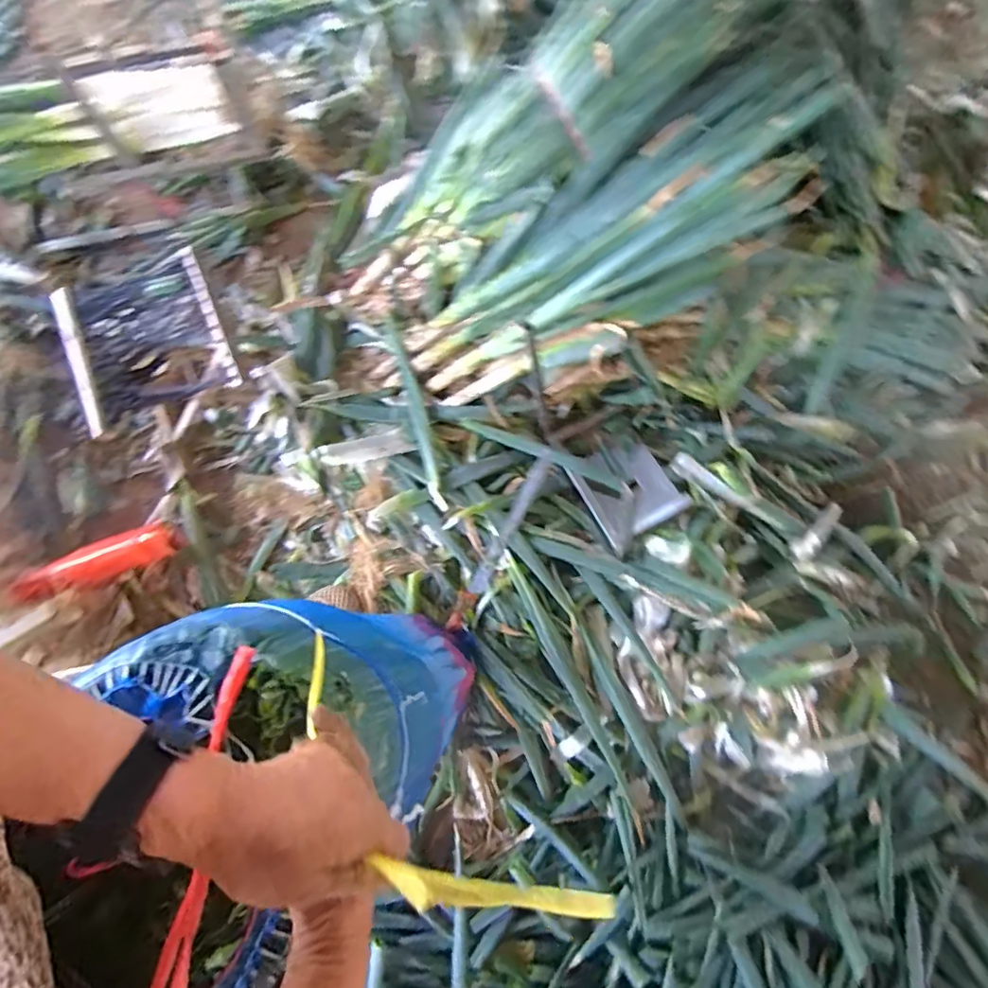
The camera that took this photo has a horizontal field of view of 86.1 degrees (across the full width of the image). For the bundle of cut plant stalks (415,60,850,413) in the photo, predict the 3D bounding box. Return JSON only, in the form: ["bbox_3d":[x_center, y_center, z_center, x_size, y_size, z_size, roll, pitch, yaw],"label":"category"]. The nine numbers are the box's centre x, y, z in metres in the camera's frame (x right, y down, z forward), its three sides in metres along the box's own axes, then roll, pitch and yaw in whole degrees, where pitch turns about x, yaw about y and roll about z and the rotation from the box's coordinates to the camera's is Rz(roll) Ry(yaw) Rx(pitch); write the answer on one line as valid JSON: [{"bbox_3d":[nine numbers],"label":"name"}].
[{"bbox_3d":[0.175,-0.436,1.028,0.865,0.105,0.306,-25,74,31],"label":"bundle of cut plant stalks"}]

